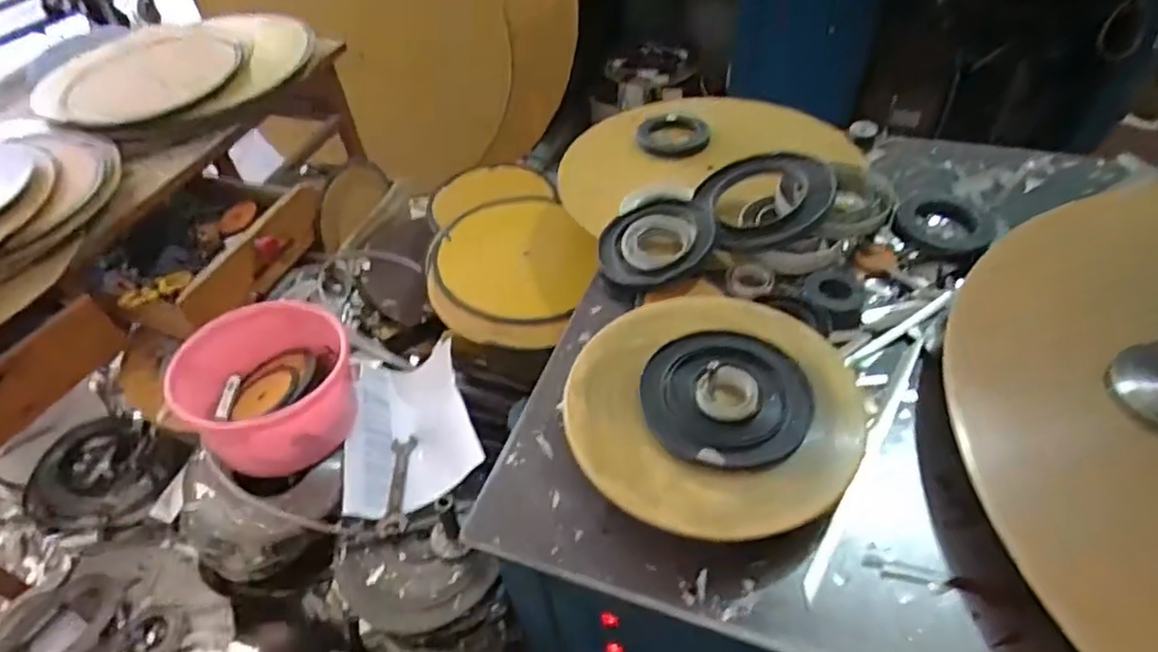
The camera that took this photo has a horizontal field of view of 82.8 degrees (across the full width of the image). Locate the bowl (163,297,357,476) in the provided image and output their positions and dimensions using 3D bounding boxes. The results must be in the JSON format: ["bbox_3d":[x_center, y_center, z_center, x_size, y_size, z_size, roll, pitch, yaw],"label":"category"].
[{"bbox_3d":[-0.409,0.083,0.889,0.207,0.139,0.193,-3,45,3],"label":"bowl"}]

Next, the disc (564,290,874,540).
[{"bbox_3d":[0.130,0.078,0.629,0.283,0.059,0.223,1,46,7],"label":"disc"}]

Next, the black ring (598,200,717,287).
[{"bbox_3d":[0.103,-0.112,0.874,0.151,0.046,0.149,-3,45,3],"label":"black ring"}]

